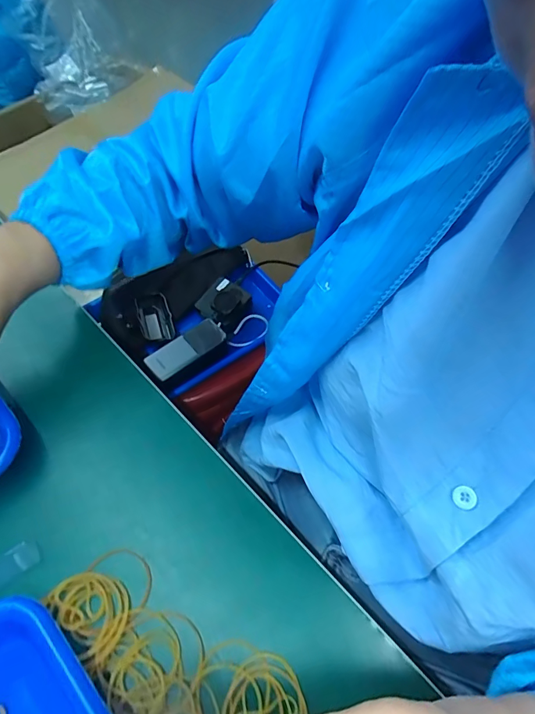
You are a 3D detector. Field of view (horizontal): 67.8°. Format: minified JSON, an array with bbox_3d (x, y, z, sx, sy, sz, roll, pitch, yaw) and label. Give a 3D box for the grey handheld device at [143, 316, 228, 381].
[{"bbox_3d":[-0.125,-0.015,0.619,0.128,0.010,0.052,-37,66,-20],"label":"grey handheld device"}]

